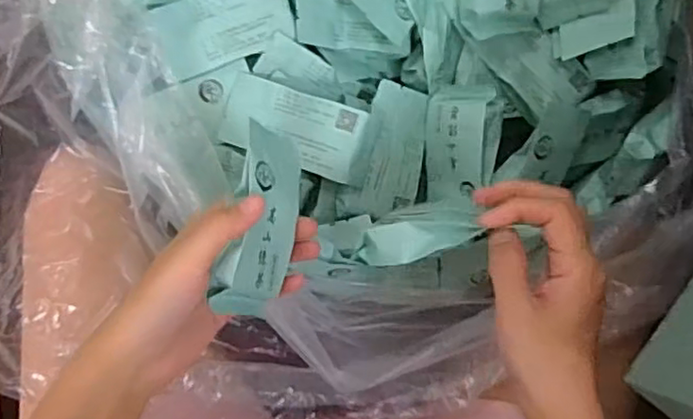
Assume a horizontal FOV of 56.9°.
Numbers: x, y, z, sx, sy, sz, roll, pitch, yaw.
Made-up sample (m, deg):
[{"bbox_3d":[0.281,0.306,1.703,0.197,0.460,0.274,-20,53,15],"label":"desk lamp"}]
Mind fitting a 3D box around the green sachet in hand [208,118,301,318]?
[{"bbox_3d":[-0.053,0.008,0.396,0.021,0.056,0.109,3,78,30],"label":"green sachet in hand"}]

